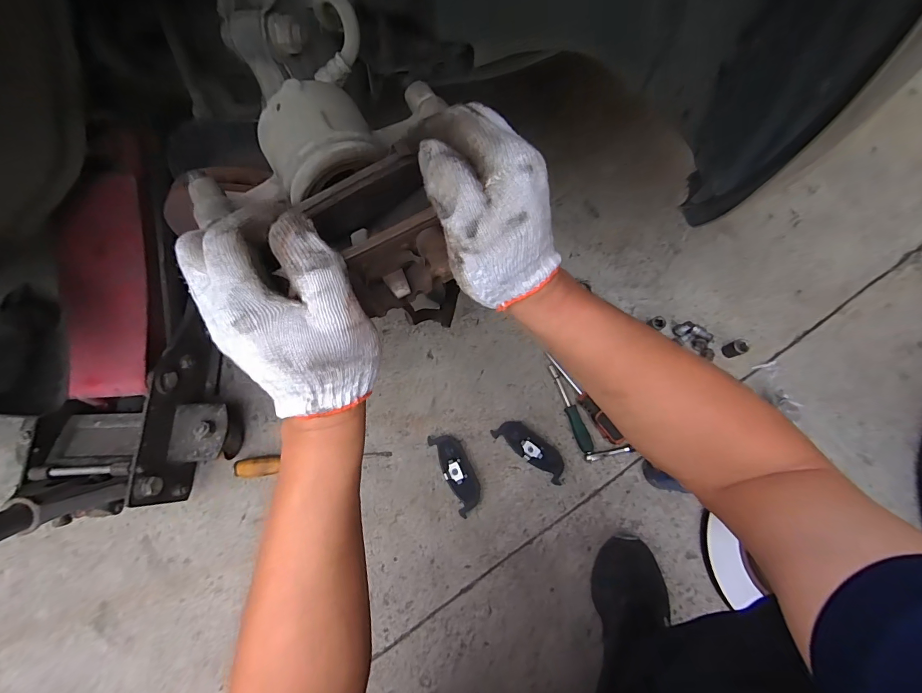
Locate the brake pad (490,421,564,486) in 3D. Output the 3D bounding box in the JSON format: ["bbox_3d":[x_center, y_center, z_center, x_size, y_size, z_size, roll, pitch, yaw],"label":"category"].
[{"bbox_3d":[0.122,0.174,0.683,0.133,0.025,0.046,36,77,11],"label":"brake pad"}]

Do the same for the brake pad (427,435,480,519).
[{"bbox_3d":[-0.005,0.209,0.675,0.049,0.017,0.132,-25,75,-6],"label":"brake pad"}]

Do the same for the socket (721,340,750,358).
[{"bbox_3d":[0.496,0.003,0.723,0.025,0.037,0.026,0,74,1],"label":"socket"}]

